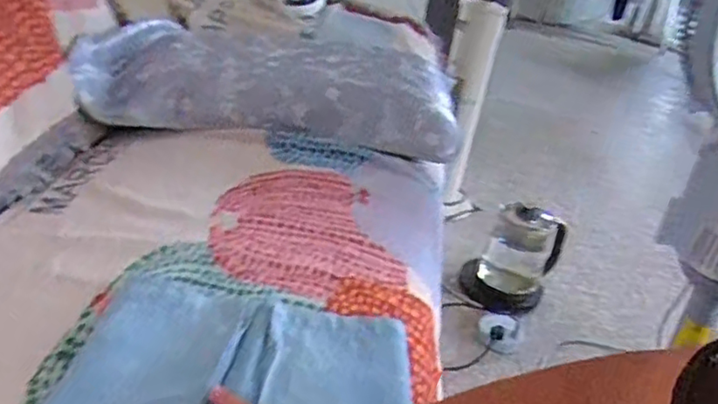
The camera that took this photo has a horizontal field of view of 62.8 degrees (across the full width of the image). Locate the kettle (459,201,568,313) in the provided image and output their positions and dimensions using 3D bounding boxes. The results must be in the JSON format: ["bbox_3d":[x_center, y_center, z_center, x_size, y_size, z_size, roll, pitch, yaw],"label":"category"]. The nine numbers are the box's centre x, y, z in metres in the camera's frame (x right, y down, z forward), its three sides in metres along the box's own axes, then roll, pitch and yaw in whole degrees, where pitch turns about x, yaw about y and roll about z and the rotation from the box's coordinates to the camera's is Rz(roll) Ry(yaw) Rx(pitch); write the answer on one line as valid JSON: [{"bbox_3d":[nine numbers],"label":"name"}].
[{"bbox_3d":[0.358,0.125,1.381,0.206,0.229,0.151,18,28,17],"label":"kettle"}]

